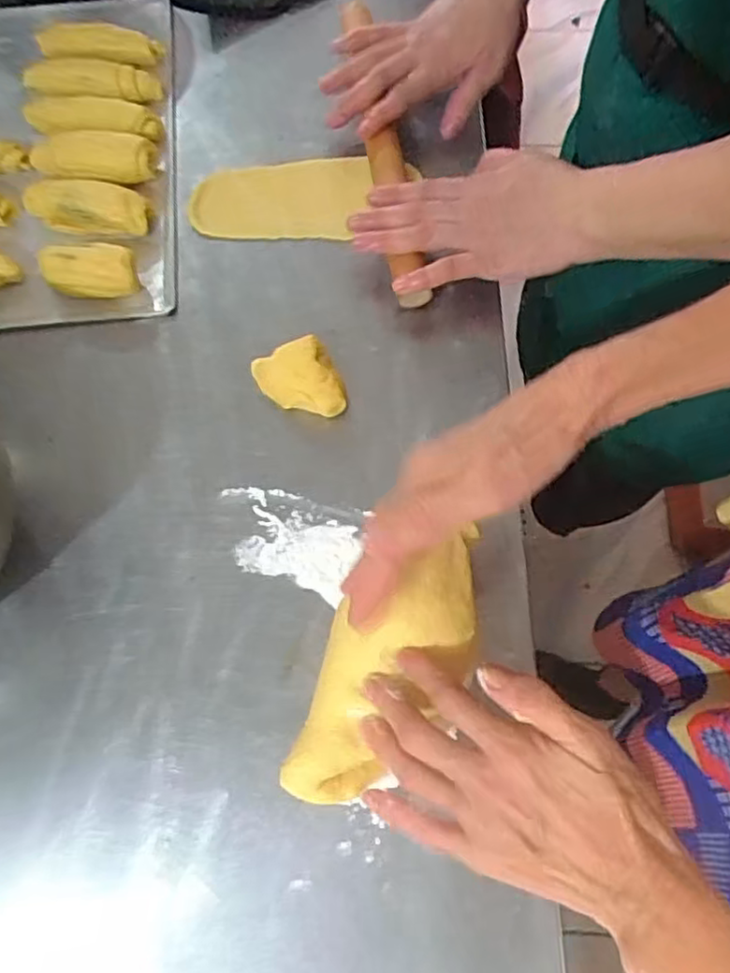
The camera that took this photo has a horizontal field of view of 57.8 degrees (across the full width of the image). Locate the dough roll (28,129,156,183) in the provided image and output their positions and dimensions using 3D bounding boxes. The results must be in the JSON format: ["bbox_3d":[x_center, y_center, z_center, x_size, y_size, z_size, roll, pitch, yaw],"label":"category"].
[{"bbox_3d":[-0.220,-0.267,0.536,0.100,0.025,0.041,5,68,0],"label":"dough roll"}]

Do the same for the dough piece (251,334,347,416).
[{"bbox_3d":[-0.047,-0.073,0.473,0.052,0.033,0.056,-24,72,-6],"label":"dough piece"}]

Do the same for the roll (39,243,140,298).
[{"bbox_3d":[-0.205,-0.161,0.495,0.065,0.034,0.031,-2,72,1],"label":"roll"}]

